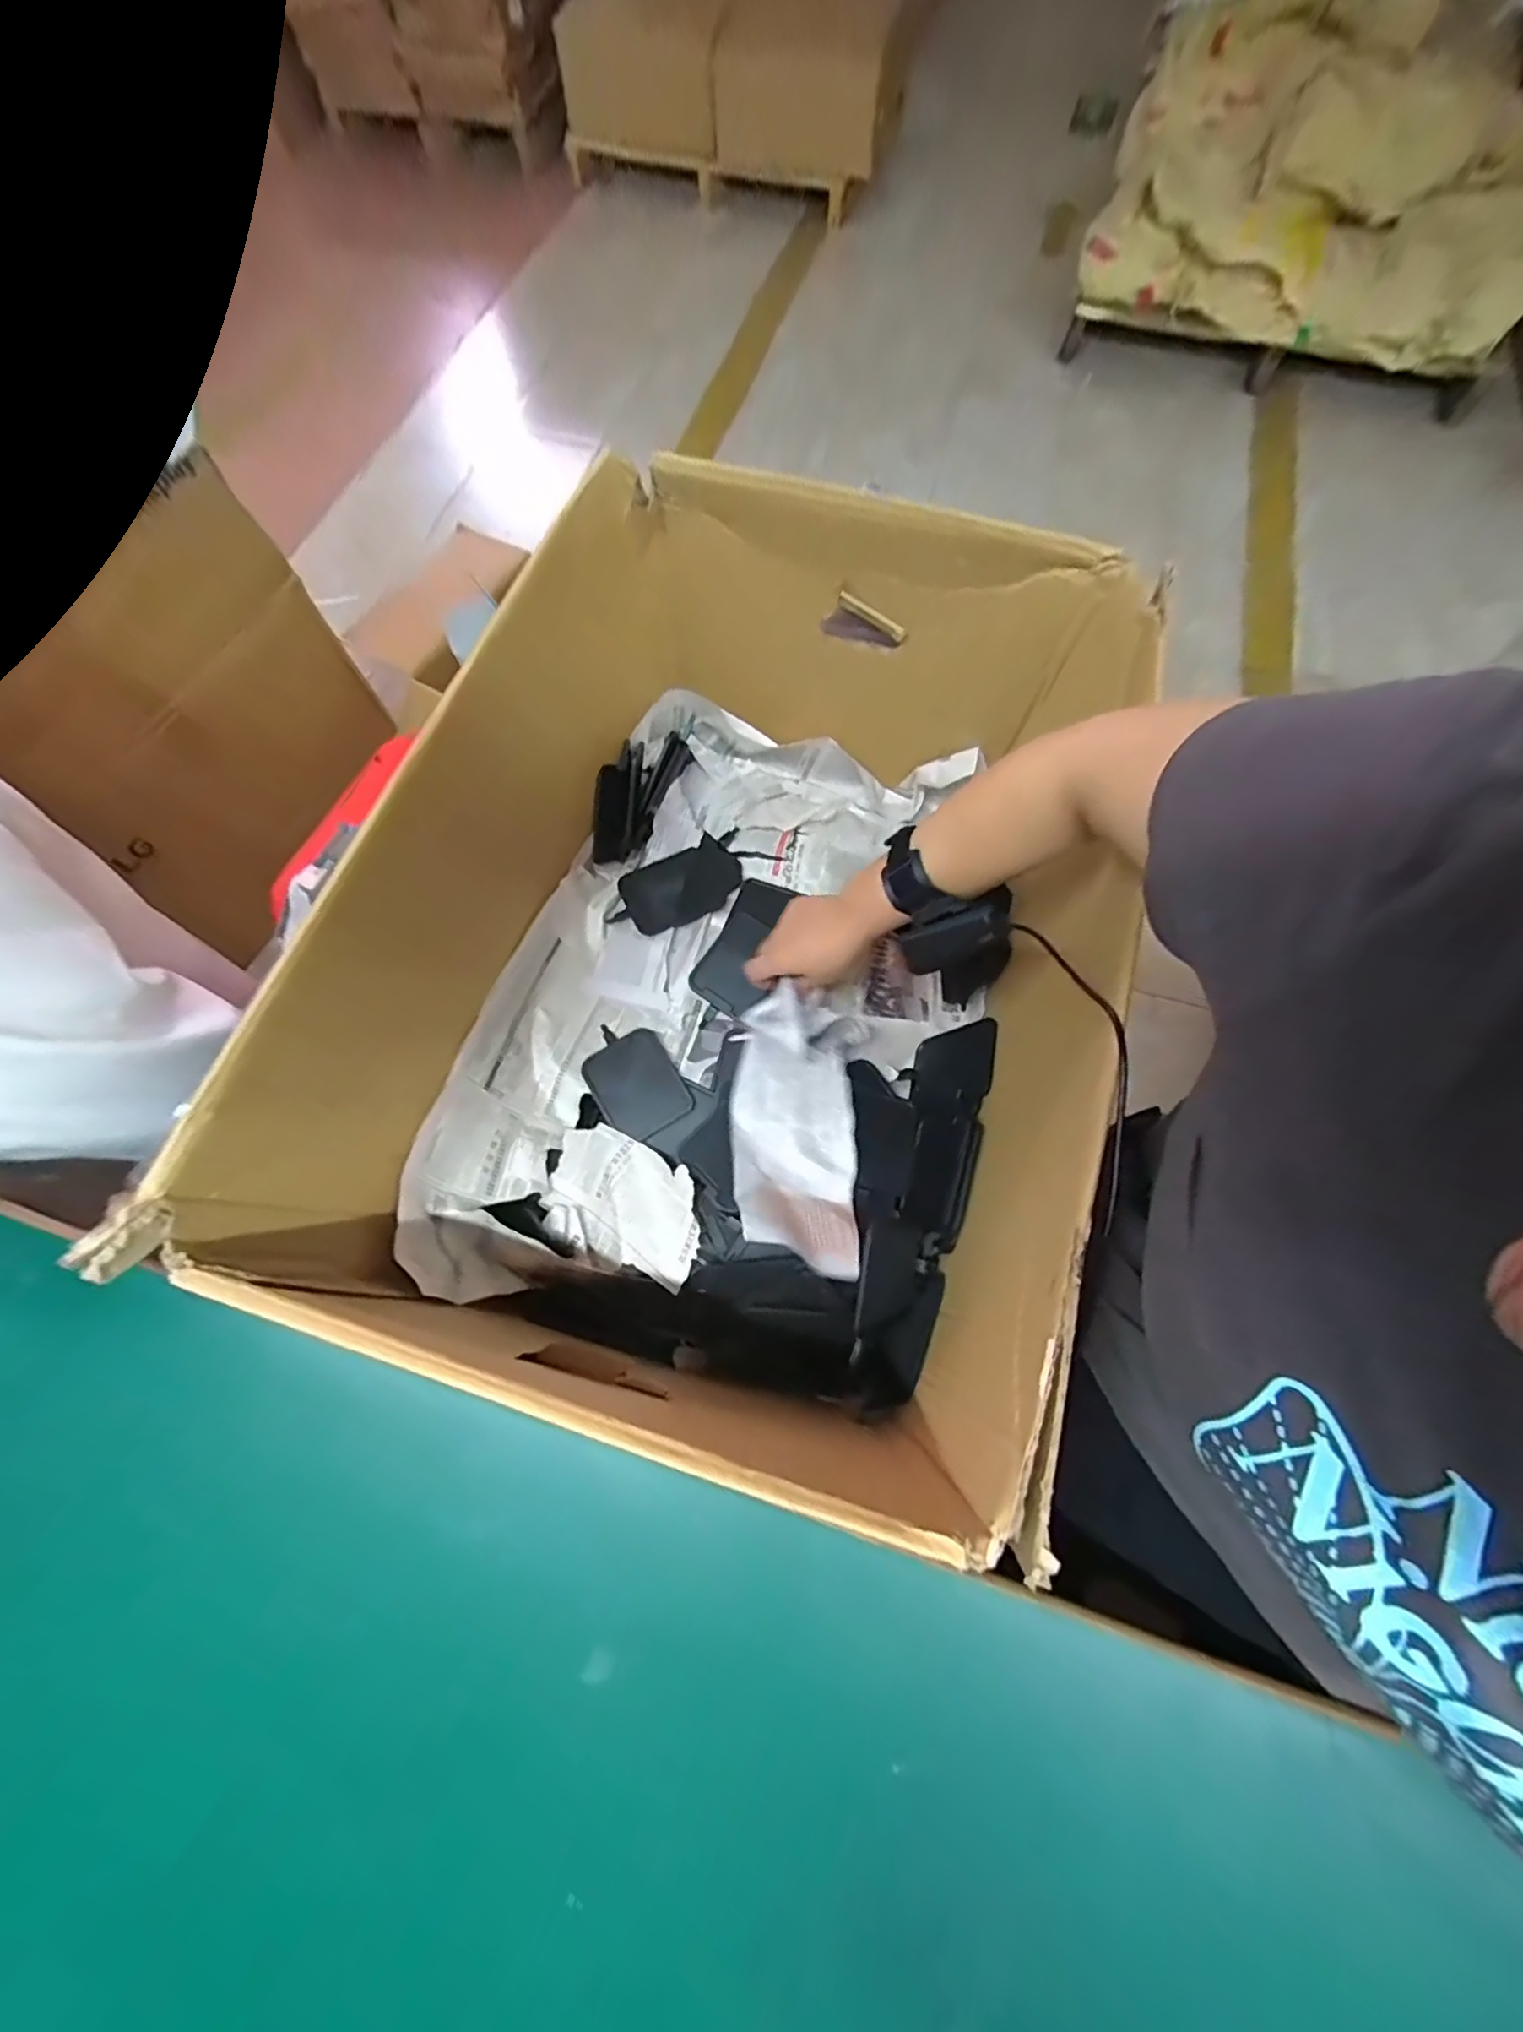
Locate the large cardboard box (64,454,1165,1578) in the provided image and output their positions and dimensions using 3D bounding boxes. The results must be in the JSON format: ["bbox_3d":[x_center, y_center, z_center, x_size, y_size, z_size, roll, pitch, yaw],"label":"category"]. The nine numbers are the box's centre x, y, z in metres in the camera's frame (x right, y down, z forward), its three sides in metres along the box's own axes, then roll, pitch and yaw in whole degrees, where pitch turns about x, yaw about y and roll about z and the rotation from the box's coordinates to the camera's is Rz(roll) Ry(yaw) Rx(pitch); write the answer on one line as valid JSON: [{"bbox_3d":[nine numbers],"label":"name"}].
[{"bbox_3d":[-0.008,-0.060,0.525,0.482,0.323,0.640,12,71,5],"label":"large cardboard box"}]

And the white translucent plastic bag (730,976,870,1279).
[{"bbox_3d":[0.034,0.092,0.562,0.117,0.073,0.243,-2,59,1],"label":"white translucent plastic bag"}]

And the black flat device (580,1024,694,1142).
[{"bbox_3d":[-0.124,0.061,0.628,0.080,0.010,0.115,-33,73,-10],"label":"black flat device"}]

